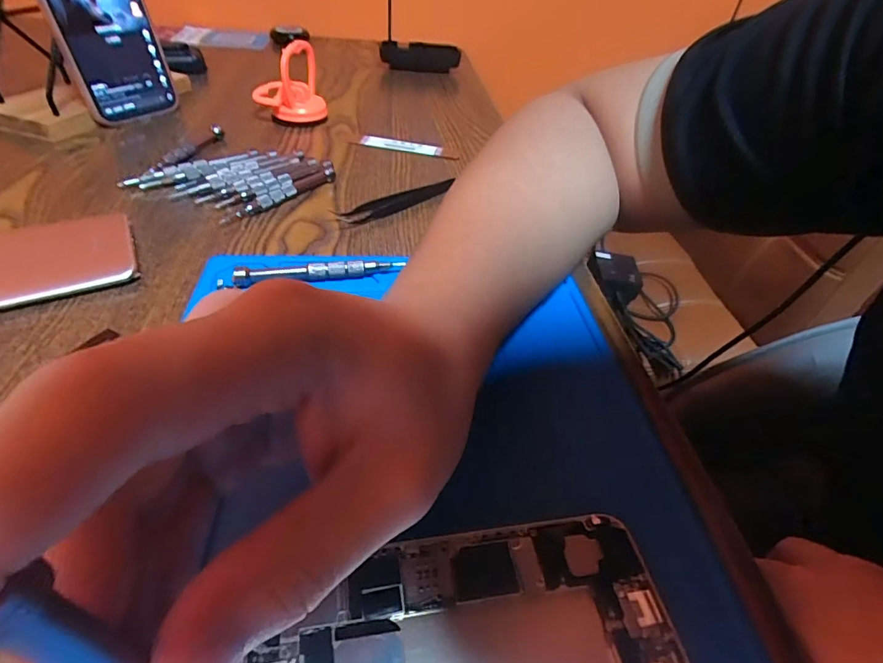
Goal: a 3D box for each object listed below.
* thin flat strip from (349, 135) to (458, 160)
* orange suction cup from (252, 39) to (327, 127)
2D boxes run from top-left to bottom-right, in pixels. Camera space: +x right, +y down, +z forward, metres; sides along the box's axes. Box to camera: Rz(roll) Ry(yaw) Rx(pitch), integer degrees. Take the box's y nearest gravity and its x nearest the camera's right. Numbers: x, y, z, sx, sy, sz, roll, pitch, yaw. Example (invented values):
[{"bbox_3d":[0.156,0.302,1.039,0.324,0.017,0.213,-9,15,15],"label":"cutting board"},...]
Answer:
[{"bbox_3d":[-0.035,-0.176,0.442,0.100,0.006,0.020,10,44,3],"label":"thin flat strip"},{"bbox_3d":[-0.151,-0.247,0.458,0.065,0.068,0.059,-6,45,-13],"label":"orange suction cup"}]

